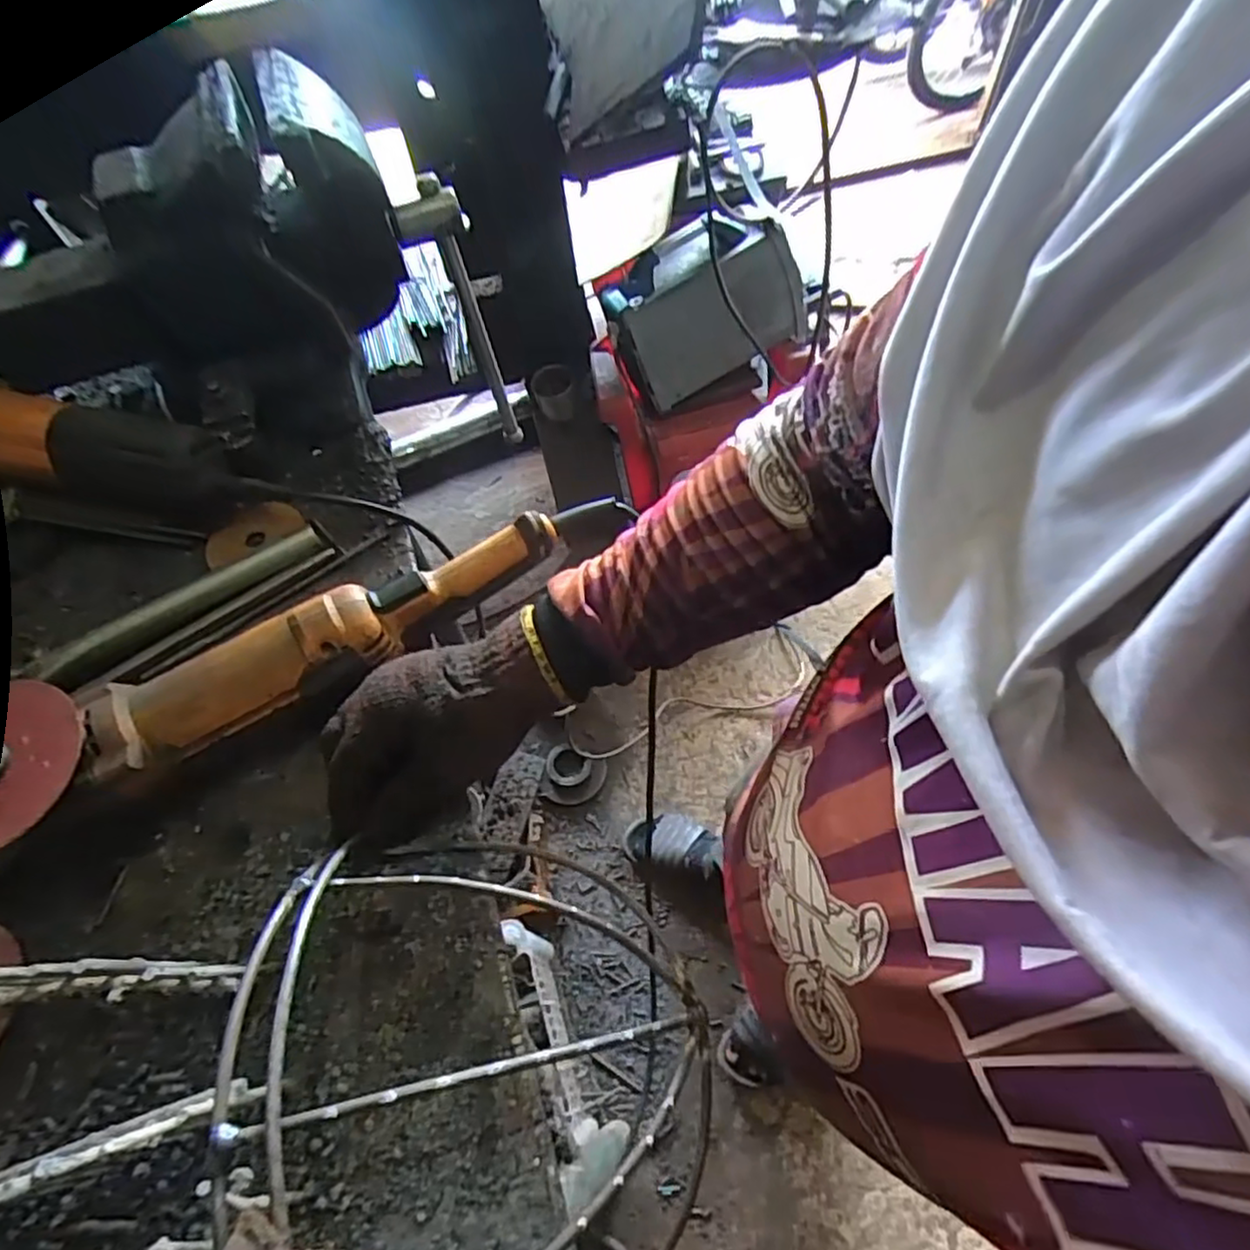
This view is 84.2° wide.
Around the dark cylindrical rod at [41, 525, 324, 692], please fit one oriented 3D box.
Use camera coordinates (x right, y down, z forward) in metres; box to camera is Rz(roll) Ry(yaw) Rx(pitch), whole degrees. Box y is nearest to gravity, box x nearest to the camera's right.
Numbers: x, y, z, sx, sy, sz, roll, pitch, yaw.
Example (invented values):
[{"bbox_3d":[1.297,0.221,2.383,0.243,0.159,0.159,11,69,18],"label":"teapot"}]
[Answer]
[{"bbox_3d":[-0.318,-0.017,0.505,0.197,0.018,0.025,-32,63,-15],"label":"dark cylindrical rod"}]

